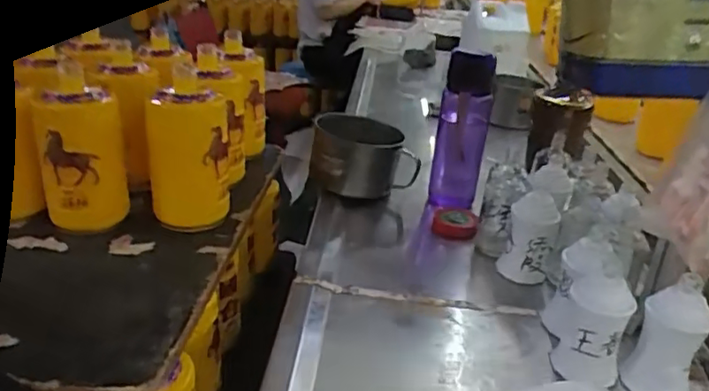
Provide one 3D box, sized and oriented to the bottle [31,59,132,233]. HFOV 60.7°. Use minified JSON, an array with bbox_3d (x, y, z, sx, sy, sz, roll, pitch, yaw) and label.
[{"bbox_3d":[-0.310,-0.055,0.688,0.091,0.178,0.076,-9,28,-26],"label":"bottle"}]

